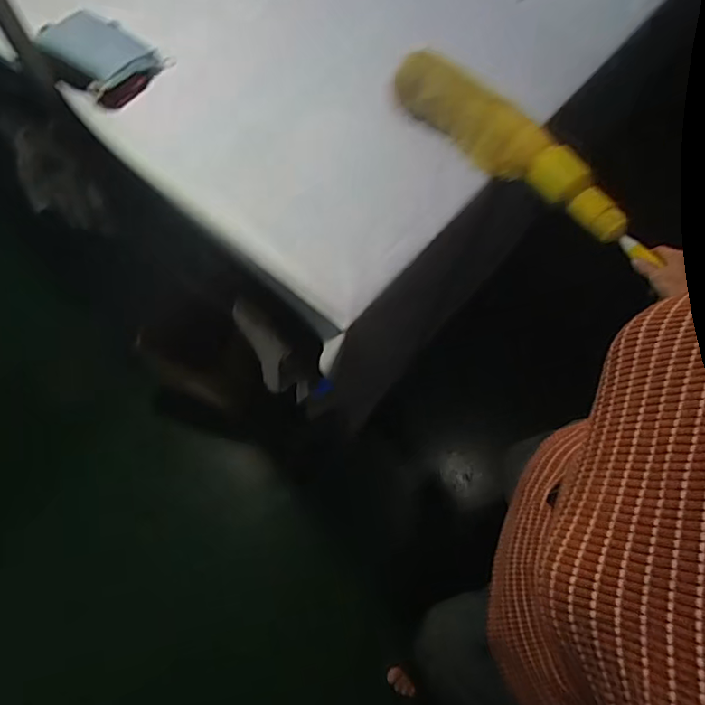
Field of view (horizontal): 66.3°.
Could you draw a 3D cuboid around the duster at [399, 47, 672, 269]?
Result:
[{"bbox_3d":[0.244,-0.298,0.808,0.094,0.065,0.457,-40,73,-19],"label":"duster"}]

